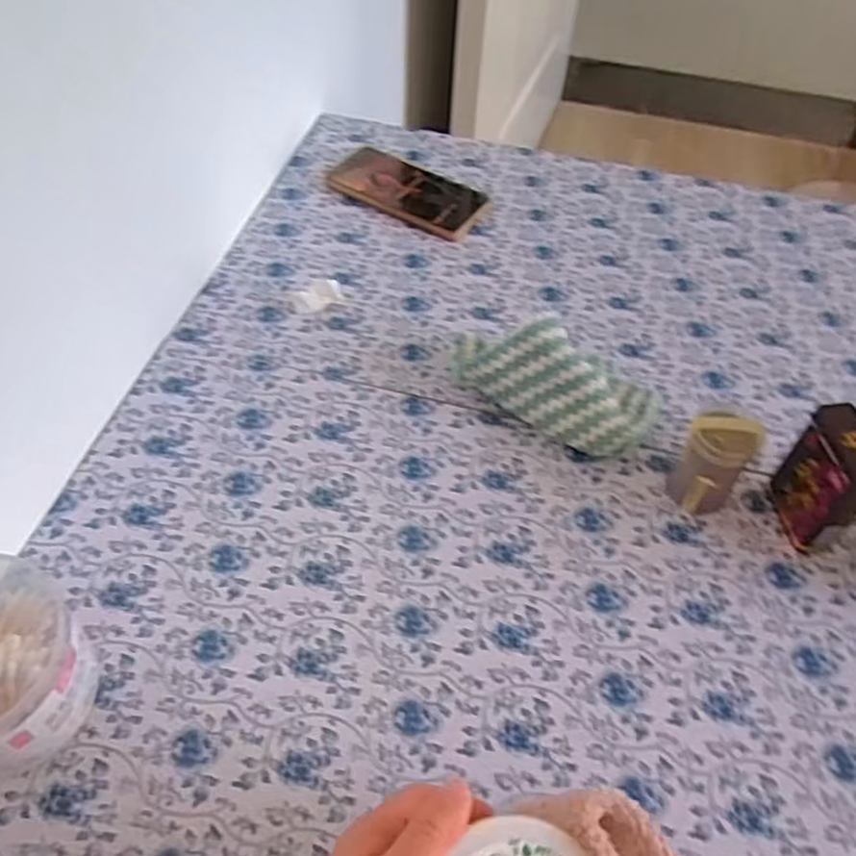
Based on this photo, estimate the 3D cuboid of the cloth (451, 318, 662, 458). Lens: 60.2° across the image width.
[{"bbox_3d":[0.103,-0.047,0.578,0.161,0.063,0.097,25,55,16],"label":"cloth"}]

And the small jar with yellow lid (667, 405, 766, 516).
[{"bbox_3d":[0.199,0.023,0.520,0.049,0.077,0.048,31,56,20],"label":"small jar with yellow lid"}]

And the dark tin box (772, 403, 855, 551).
[{"bbox_3d":[0.266,0.035,0.501,0.030,0.094,0.060,-6,52,-7],"label":"dark tin box"}]

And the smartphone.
[{"bbox_3d":[-0.017,-0.244,0.760,0.156,0.009,0.077,32,64,14],"label":"smartphone"}]

